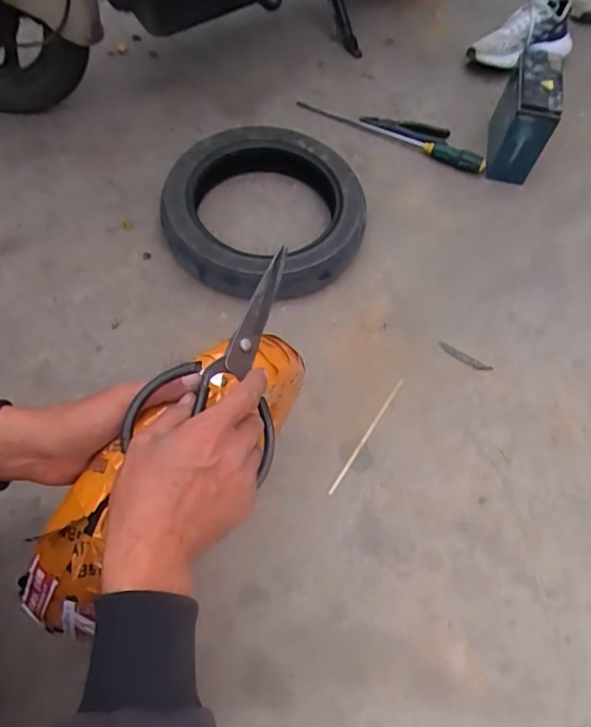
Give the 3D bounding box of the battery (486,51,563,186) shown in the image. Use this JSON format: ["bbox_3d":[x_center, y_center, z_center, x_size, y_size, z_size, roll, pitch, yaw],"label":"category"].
[{"bbox_3d":[0.446,-0.487,1.002,0.094,0.162,0.186,14,63,6],"label":"battery"}]

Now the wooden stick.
[{"bbox_3d":[0.110,0.108,0.771,0.008,0.007,0.218,32,66,14],"label":"wooden stick"}]

